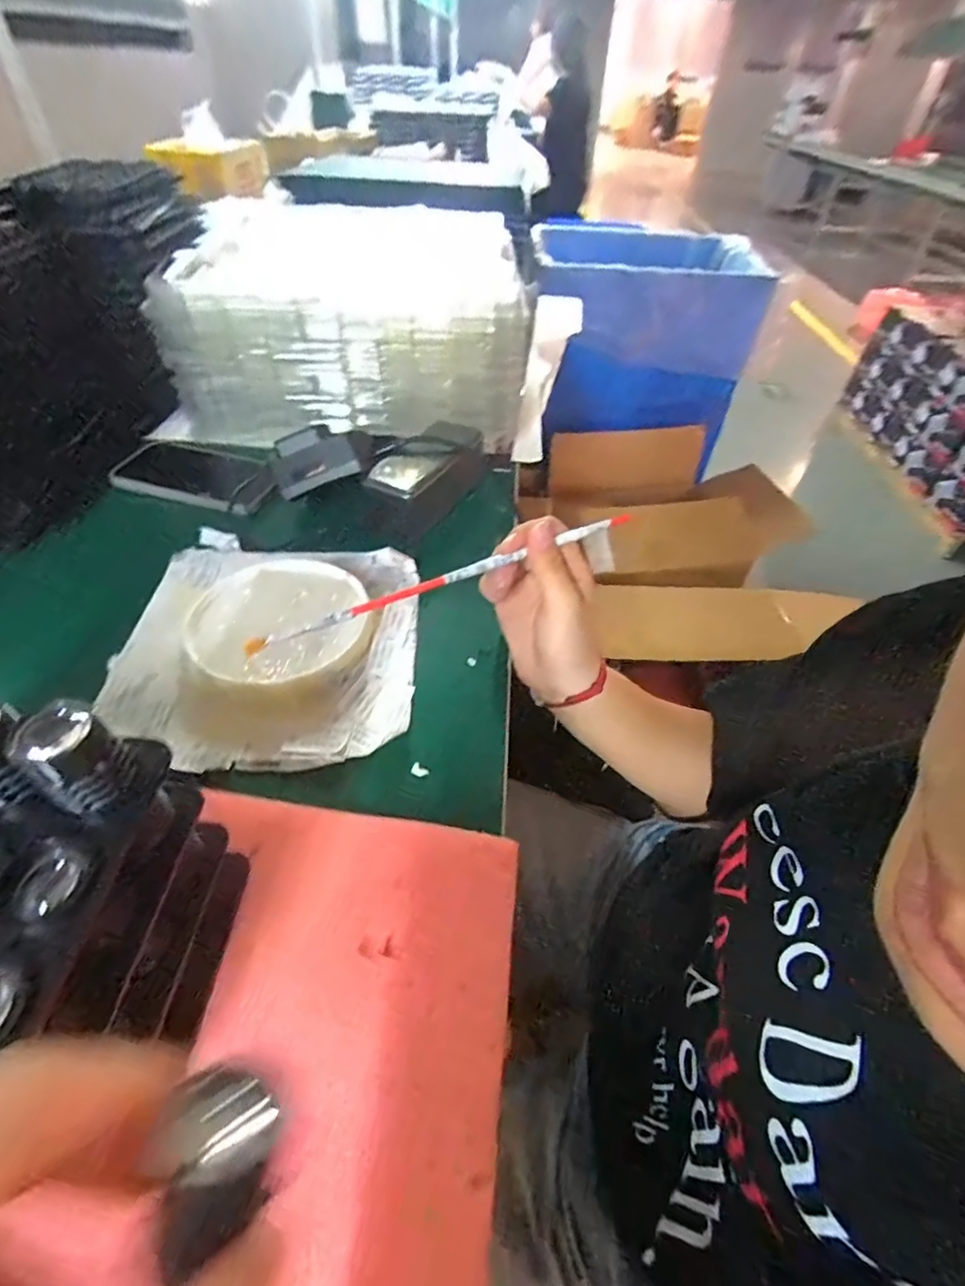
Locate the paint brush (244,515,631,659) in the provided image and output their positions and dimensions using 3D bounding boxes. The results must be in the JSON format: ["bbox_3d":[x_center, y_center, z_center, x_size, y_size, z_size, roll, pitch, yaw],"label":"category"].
[{"bbox_3d":[-0.013,-0.042,0.326,0.231,0.006,0.005,-21,55,-12],"label":"paint brush"}]

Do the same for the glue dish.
[{"bbox_3d":[-0.138,-0.016,0.373,0.114,0.013,0.108,1,47,-2],"label":"glue dish"}]

